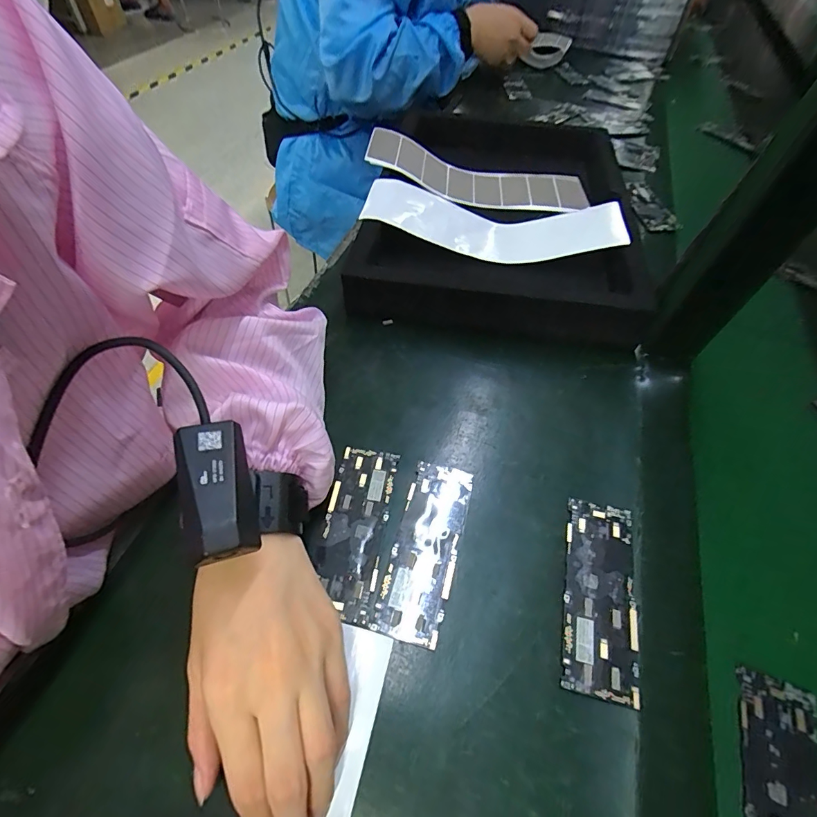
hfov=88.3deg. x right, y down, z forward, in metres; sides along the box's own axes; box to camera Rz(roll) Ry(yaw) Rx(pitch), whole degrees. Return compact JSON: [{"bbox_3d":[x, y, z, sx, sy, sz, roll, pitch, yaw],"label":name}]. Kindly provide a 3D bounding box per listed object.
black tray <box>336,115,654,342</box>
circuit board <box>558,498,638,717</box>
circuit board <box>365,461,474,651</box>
[{"bbox_3d":[0.110,-0.250,0.526,0.293,0.072,0.442,9,55,4],"label":"black tray"},{"bbox_3d":[0.127,0.121,0.280,0.043,0.007,0.123,13,55,6],"label":"circuit board"},{"bbox_3d":[0.012,0.096,0.297,0.045,0.004,0.124,15,55,8],"label":"circuit board"}]

